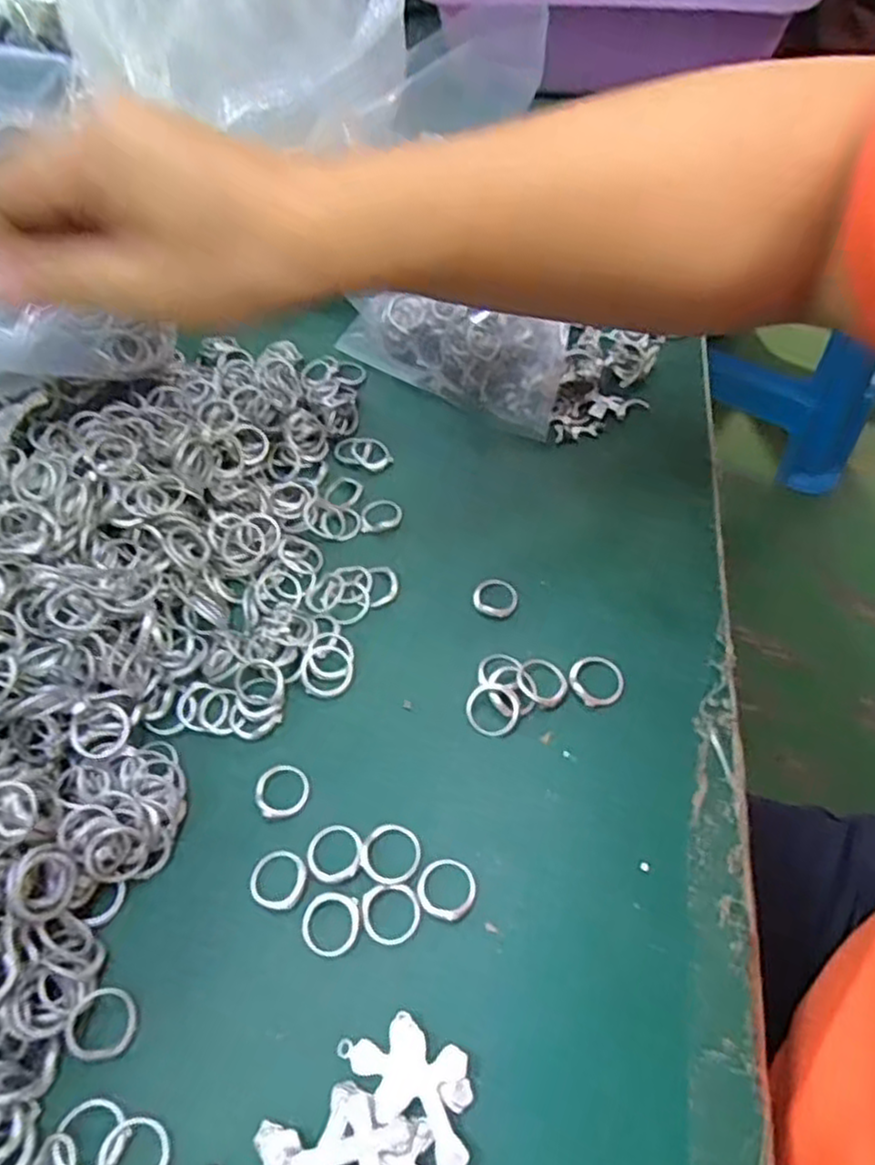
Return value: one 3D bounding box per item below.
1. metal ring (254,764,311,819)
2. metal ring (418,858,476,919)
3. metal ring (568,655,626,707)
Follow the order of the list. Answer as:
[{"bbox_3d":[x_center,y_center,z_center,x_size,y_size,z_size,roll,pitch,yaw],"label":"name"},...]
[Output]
[{"bbox_3d":[-0.063,0.083,0.290,0.021,0.004,0.022,-1,55,2],"label":"metal ring"},{"bbox_3d":[0.004,0.113,0.266,0.022,0.004,0.021,-1,55,2],"label":"metal ring"},{"bbox_3d":[0.068,0.042,0.310,0.024,0.005,0.024,-1,55,2],"label":"metal ring"}]

